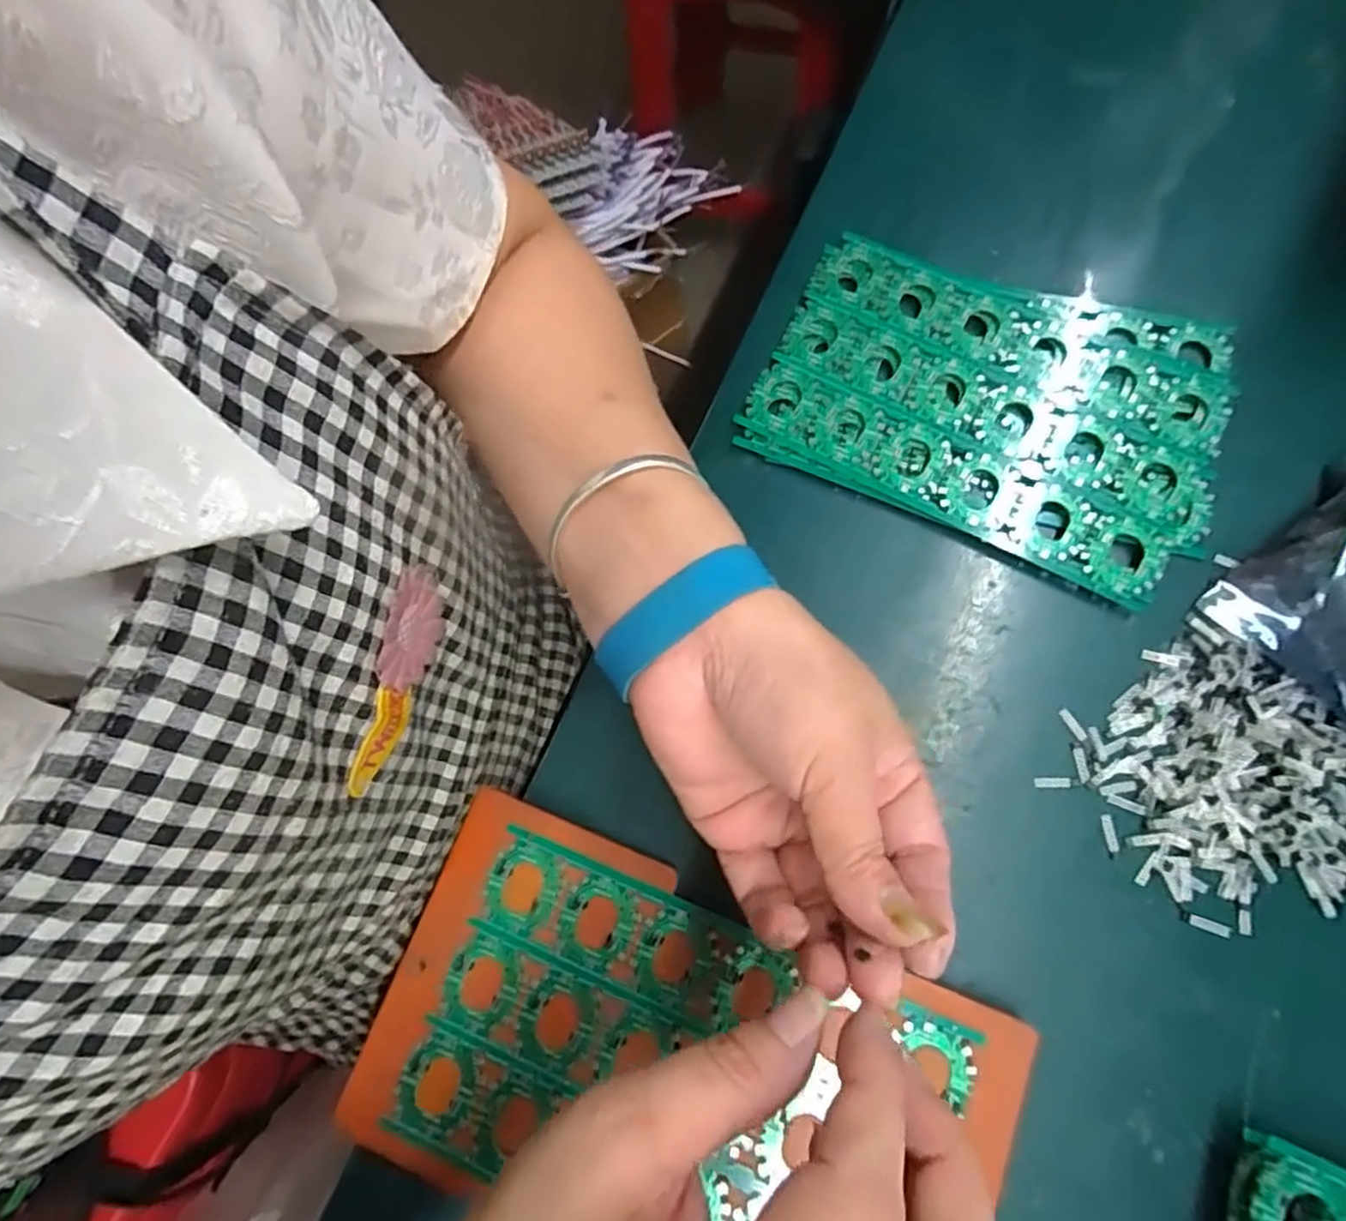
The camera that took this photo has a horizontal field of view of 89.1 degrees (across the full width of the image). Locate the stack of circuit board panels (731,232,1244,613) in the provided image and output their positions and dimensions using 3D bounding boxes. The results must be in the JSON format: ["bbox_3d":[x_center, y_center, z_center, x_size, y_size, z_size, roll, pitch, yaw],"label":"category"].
[{"bbox_3d":[0.155,-0.103,0.334,0.209,0.017,0.143,24,78,13],"label":"stack of circuit board panels"}]

